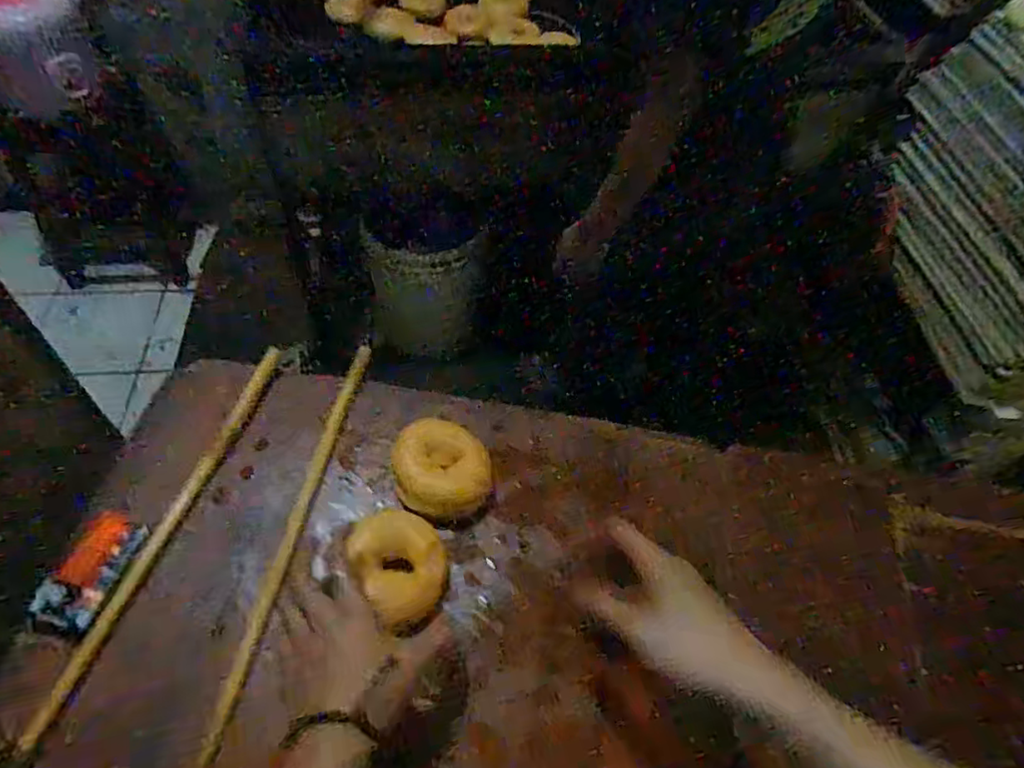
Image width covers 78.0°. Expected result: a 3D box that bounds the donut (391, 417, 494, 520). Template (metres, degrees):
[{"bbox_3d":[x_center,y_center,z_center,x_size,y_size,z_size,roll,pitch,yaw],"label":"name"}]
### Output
[{"bbox_3d":[-0.065,0.080,0.598,0.089,0.038,0.092,-13,59,-10],"label":"donut"}]

